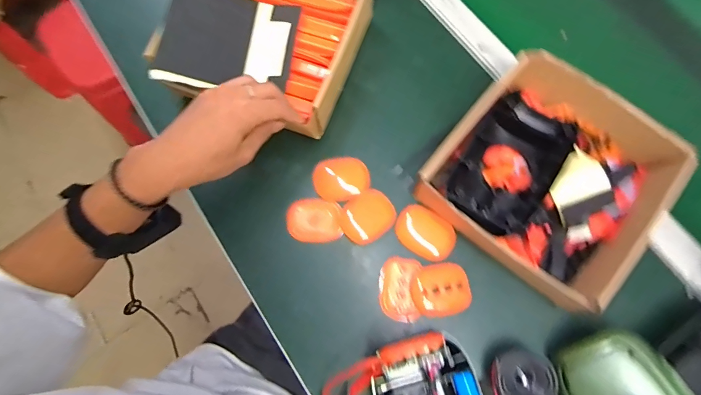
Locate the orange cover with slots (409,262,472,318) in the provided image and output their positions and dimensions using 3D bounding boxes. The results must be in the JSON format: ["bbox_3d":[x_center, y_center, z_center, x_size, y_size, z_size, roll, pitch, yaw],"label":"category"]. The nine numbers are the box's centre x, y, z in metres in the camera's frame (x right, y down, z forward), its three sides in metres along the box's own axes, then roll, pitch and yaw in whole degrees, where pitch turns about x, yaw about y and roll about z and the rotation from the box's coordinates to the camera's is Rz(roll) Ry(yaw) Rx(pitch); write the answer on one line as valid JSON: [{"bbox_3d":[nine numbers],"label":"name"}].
[{"bbox_3d":[0.099,0.100,0.400,0.063,0.007,0.053,-12,74,-2],"label":"orange cover with slots"}]

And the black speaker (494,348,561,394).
[{"bbox_3d":[0.174,0.183,0.368,0.064,0.032,0.060,-3,74,1],"label":"black speaker"}]

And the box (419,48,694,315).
[{"bbox_3d":[0.207,-0.022,0.398,0.201,0.073,0.213,38,79,11],"label":"box"}]

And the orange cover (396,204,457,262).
[{"bbox_3d":[0.086,0.041,0.422,0.068,0.016,0.048,30,77,9],"label":"orange cover"}]

